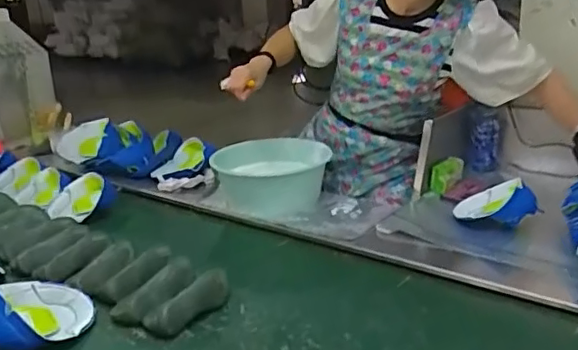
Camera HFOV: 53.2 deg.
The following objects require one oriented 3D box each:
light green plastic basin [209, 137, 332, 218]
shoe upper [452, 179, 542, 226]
[{"bbox_3d":[-0.049,0.002,1.562,0.312,0.139,0.245,-3,18,-4],"label":"light green plastic basin"},{"bbox_3d":[0.464,0.058,1.292,0.185,0.083,0.109,8,21,29],"label":"shoe upper"}]

